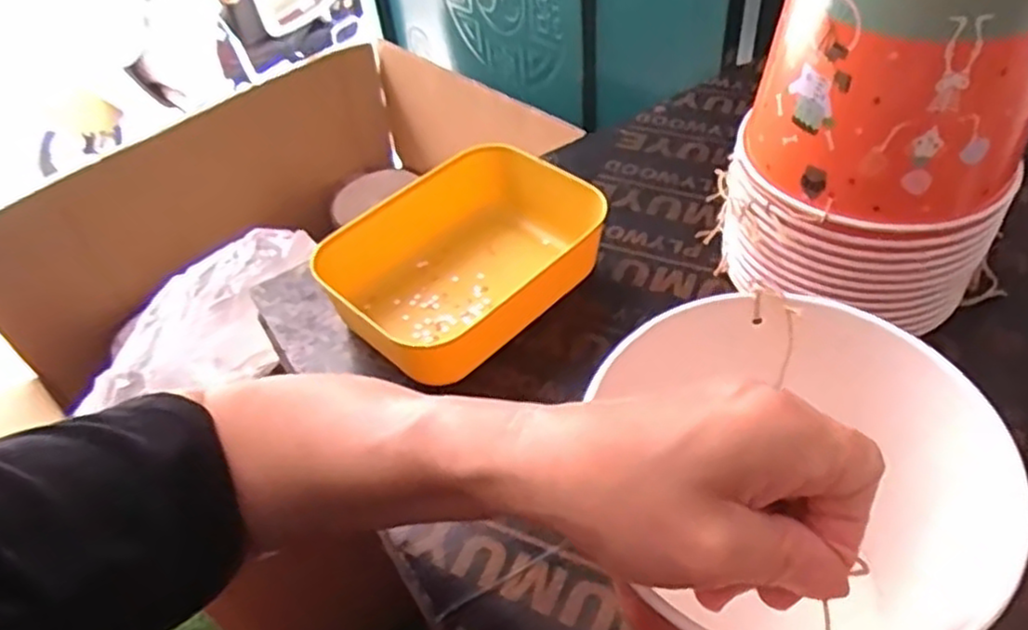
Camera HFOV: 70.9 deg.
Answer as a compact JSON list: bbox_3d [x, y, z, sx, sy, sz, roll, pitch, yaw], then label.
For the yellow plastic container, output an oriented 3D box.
[{"bbox_3d":[-0.034,-0.038,0.520,0.165,0.058,0.139,-37,54,-26],"label":"yellow plastic container"}]

